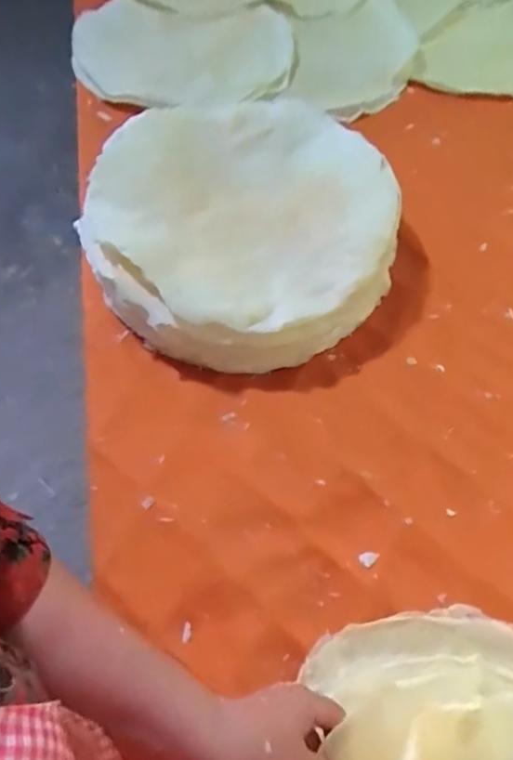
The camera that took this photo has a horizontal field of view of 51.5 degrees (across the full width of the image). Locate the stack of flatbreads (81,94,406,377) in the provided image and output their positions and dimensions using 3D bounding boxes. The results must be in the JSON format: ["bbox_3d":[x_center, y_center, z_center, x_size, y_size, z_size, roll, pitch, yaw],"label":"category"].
[{"bbox_3d":[-0.022,-0.199,0.678,0.377,0.100,0.372,4,61,-1],"label":"stack of flatbreads"}]

